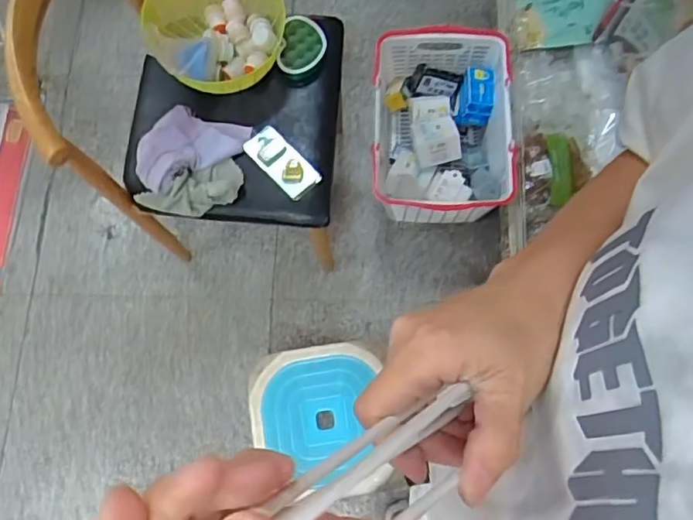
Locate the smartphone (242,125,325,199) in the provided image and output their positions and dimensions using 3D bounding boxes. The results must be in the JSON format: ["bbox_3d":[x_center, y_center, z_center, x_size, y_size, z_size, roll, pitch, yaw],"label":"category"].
[{"bbox_3d":[-0.120,-0.183,1.110,0.070,0.008,0.150,-44,83,-7],"label":"smartphone"}]

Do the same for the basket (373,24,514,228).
[{"bbox_3d":[0.224,-0.309,1.448,0.314,0.243,0.442,1,74,2],"label":"basket"}]

